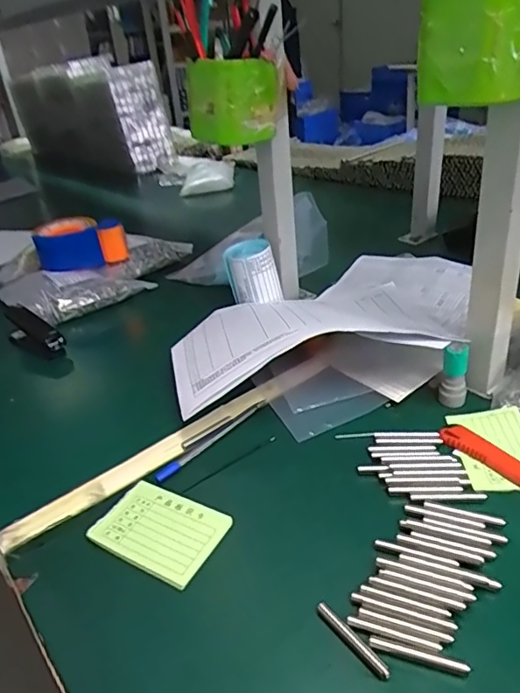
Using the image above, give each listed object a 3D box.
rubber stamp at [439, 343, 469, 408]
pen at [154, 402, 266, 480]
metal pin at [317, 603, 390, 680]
[{"bbox_3d":[0.185,0.026,0.517,0.025,0.062,0.018,6,33,20],"label":"rubber stamp"},{"bbox_3d":[-0.045,0.088,0.519,0.010,0.005,0.136,22,41,39],"label":"pen"},{"bbox_3d":[0.058,0.185,0.343,0.009,0.007,0.057,-27,36,-30],"label":"metal pin"}]

